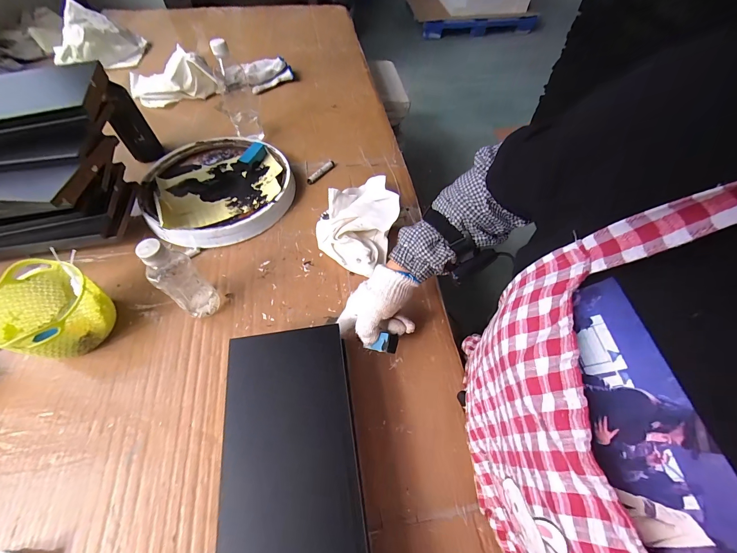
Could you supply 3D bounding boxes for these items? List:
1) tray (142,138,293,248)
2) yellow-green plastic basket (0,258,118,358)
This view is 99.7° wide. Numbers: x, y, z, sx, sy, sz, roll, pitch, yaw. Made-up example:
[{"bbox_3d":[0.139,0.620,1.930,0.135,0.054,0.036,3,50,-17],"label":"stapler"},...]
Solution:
[{"bbox_3d":[-0.308,-0.190,0.650,0.290,0.044,0.297,1,57,-2],"label":"tray"},{"bbox_3d":[-0.464,0.059,0.457,0.128,0.099,0.120,9,58,4],"label":"yellow-green plastic basket"}]

